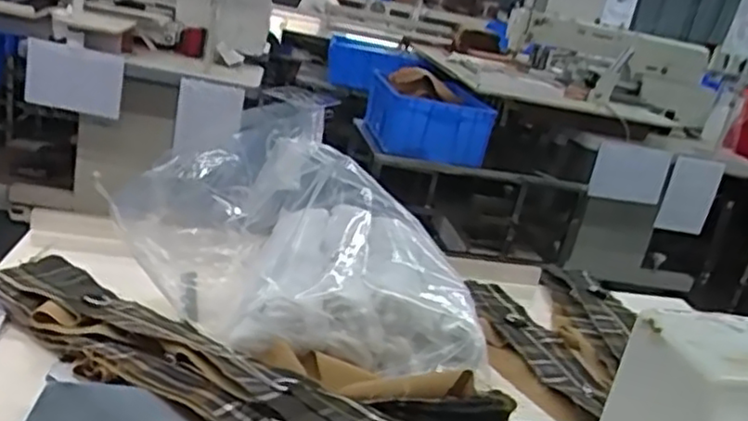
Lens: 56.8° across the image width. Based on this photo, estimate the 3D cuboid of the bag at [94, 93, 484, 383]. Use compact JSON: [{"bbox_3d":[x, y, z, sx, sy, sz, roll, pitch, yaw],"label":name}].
[{"bbox_3d":[-0.065,0.010,0.647,0.348,0.176,0.189,24,23,31],"label":"bag"}]

